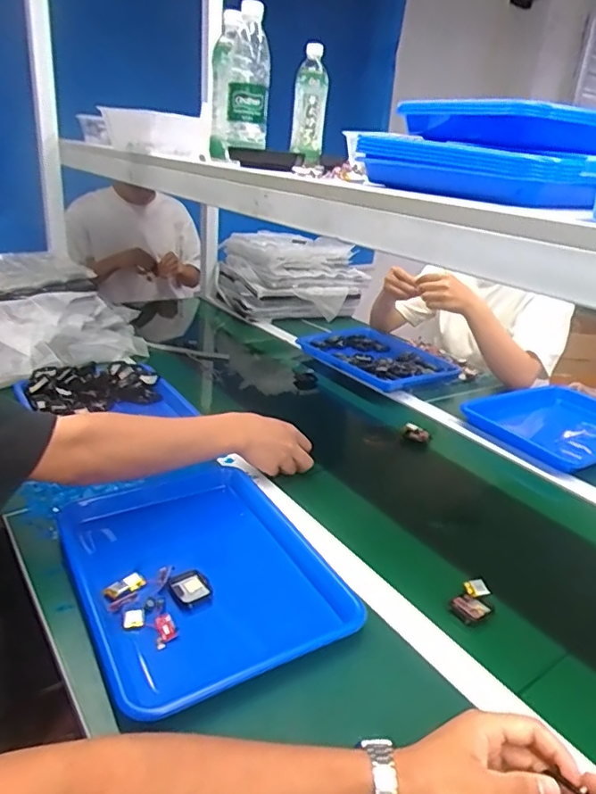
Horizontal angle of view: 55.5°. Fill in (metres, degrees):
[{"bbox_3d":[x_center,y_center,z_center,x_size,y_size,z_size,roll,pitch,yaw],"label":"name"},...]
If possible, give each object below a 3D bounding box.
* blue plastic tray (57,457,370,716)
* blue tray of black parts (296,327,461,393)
[{"bbox_3d":[-0.113,0.196,0.648,0.267,0.043,0.346,-10,28,-29],"label":"blue plastic tray"},{"bbox_3d":[0.192,-0.093,1.335,0.268,0.041,0.321,-10,28,-30],"label":"blue tray of black parts"}]

